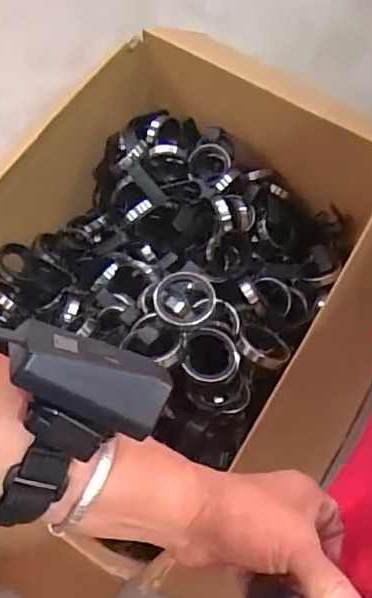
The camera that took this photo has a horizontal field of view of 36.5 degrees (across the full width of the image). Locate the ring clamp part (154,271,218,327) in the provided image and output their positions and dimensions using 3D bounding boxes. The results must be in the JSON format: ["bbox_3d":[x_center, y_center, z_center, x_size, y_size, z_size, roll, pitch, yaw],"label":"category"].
[{"bbox_3d":[-0.003,0.000,0.659,0.074,0.018,0.068,-6,65,14],"label":"ring clamp part"}]

